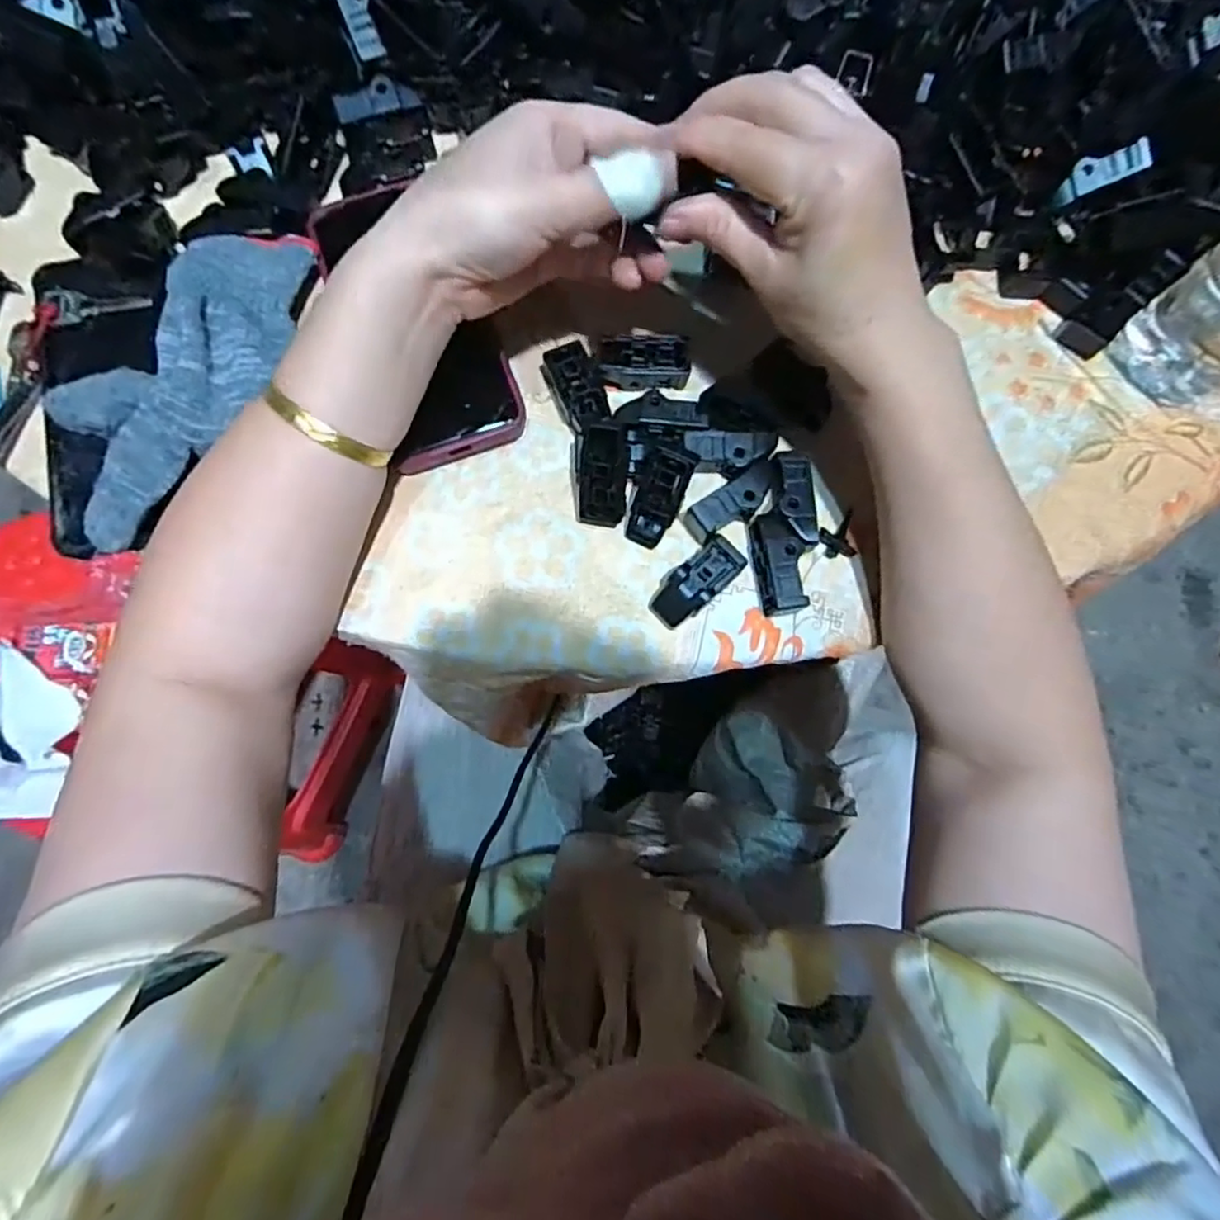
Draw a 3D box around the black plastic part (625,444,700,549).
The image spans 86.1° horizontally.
[{"bbox_3d":[0.025,-0.057,0.325,0.022,0.017,0.051,27,121,4],"label":"black plastic part"}]

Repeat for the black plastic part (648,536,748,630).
[{"bbox_3d":[0.043,-0.013,0.324,0.049,0.019,0.021,-41,82,-7],"label":"black plastic part"}]

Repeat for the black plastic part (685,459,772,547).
[{"bbox_3d":[0.061,-0.053,0.327,0.053,0.016,0.018,-34,82,-6],"label":"black plastic part"}]

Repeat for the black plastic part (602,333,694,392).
[{"bbox_3d":[0.018,-0.130,0.342,0.046,0.018,0.022,-3,79,-1],"label":"black plastic part"}]

